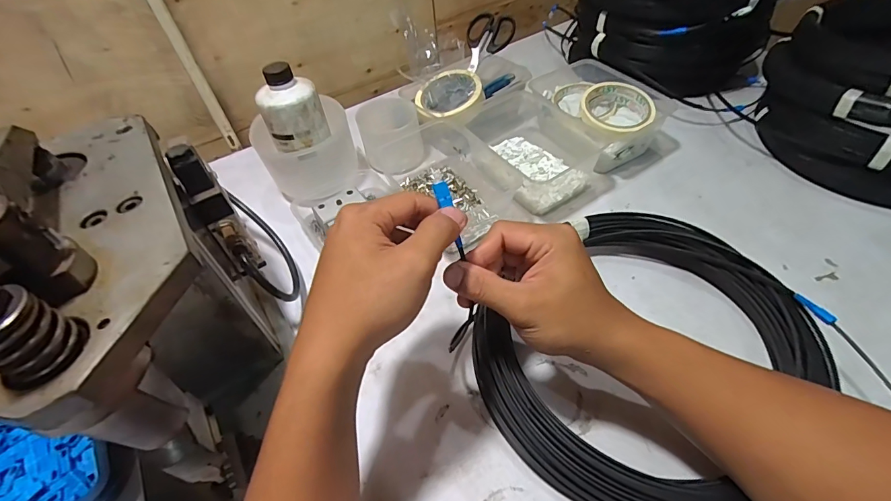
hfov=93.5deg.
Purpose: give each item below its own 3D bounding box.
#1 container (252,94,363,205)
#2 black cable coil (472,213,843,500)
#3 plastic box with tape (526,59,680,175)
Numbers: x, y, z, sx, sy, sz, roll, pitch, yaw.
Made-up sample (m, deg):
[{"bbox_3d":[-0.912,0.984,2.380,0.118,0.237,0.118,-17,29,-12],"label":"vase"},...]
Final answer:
[{"bbox_3d":[-0.179,-0.131,0.559,0.096,0.106,0.104,-4,48,4],"label":"container"},{"bbox_3d":[0.173,0.088,0.367,0.236,0.054,0.271,34,60,29],"label":"black cable coil"},{"bbox_3d":[0.210,-0.189,0.586,0.115,0.074,0.156,-26,50,-16],"label":"plastic box with tape"}]

